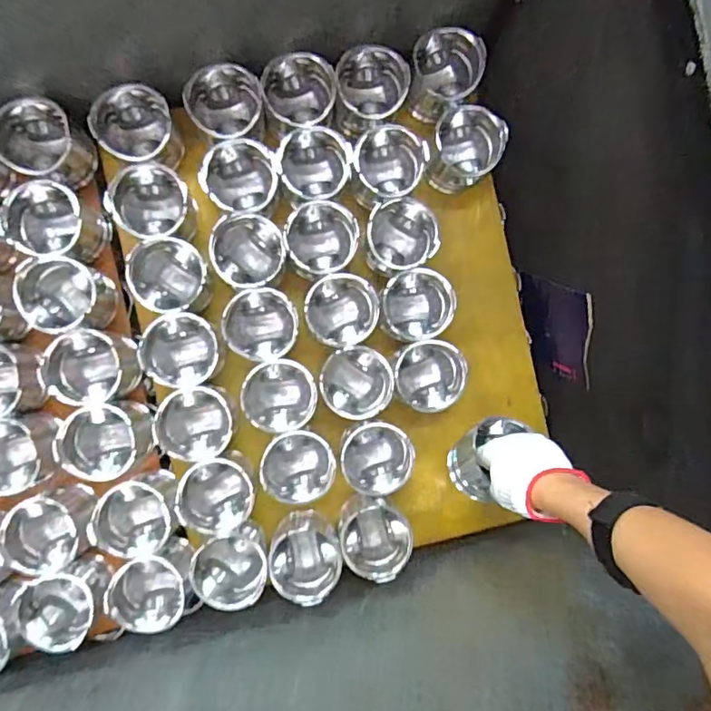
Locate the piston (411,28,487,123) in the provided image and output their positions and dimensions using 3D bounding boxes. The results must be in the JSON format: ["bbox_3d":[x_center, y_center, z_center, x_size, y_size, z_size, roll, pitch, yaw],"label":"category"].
[{"bbox_3d":[0.111,-0.359,0.696,0.086,0.099,0.086,0,92,-4],"label":"piston"}]

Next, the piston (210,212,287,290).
[{"bbox_3d":[-0.134,-0.129,0.680,0.087,0.084,0.087,2,92,-4],"label":"piston"}]

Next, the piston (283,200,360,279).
[{"bbox_3d":[-0.044,-0.144,0.681,0.090,0.074,0.090,5,92,-5],"label":"piston"}]

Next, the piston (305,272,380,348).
[{"bbox_3d":[-0.019,-0.058,0.686,0.091,0.065,0.090,0,92,-4],"label":"piston"}]

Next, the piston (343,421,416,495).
[{"bbox_3d":[0.027,0.130,0.694,0.090,0.066,0.091,0,92,-4],"label":"piston"}]

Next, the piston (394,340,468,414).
[{"bbox_3d":[0.091,0.024,0.699,0.087,0.092,0.084,37,89,-5],"label":"piston"}]

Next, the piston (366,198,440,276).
[{"bbox_3d":[0.057,-0.154,0.695,0.085,0.074,0.087,0,92,-4],"label":"piston"}]

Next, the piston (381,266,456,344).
[{"bbox_3d":[0.075,-0.065,0.700,0.091,0.093,0.088,-10,93,-4],"label":"piston"}]

